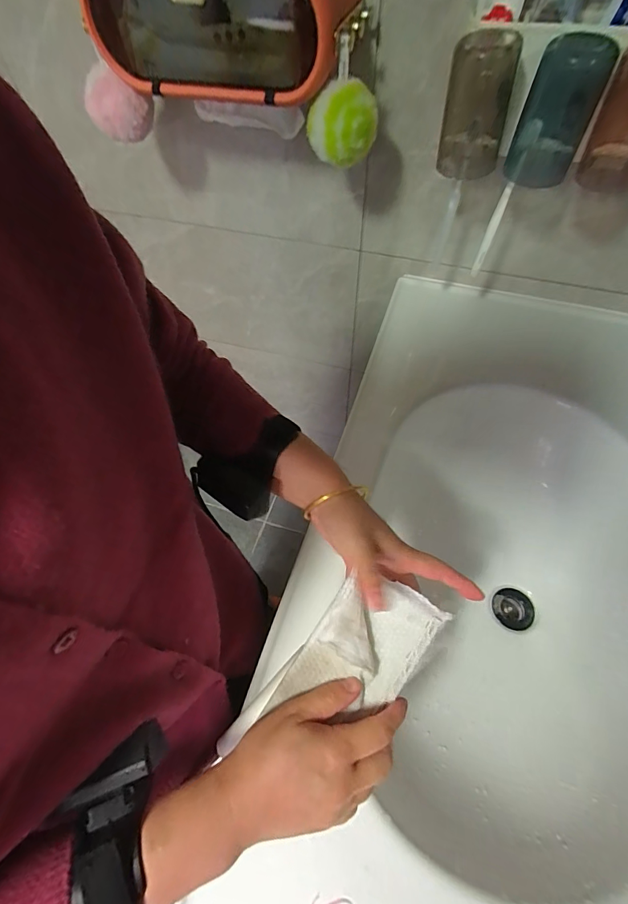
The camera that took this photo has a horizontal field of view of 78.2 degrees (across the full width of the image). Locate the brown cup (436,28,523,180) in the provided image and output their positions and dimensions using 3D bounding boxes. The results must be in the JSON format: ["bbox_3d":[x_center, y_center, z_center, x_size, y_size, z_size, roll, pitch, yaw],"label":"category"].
[{"bbox_3d":[0.179,-0.384,0.442,0.078,0.135,0.076,-3,75,12],"label":"brown cup"}]

